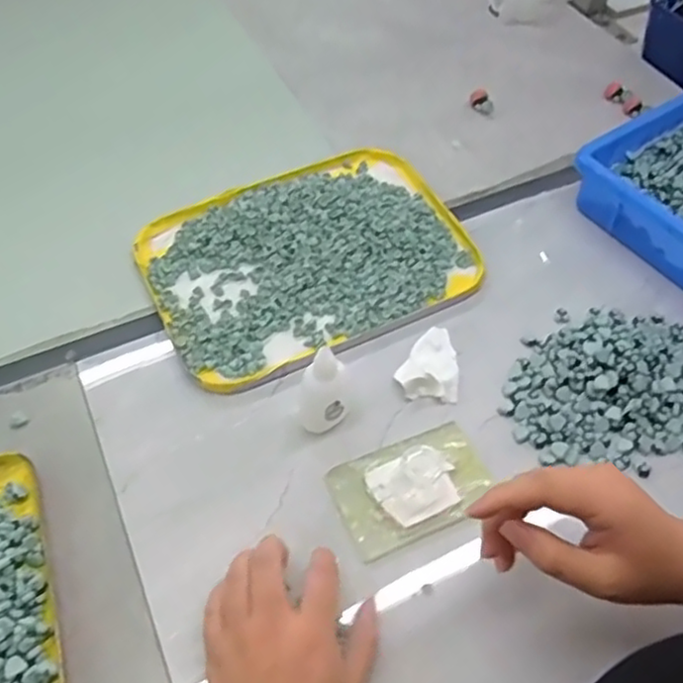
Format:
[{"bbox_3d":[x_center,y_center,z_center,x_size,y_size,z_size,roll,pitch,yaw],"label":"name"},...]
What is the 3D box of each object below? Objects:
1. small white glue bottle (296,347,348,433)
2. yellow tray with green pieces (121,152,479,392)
[{"bbox_3d":[-0.014,0.031,0.468,0.036,0.078,0.035,0,55,0],"label":"small white glue bottle"},{"bbox_3d":[-0.029,-0.080,0.584,0.274,0.020,0.204,-24,58,-16],"label":"yellow tray with green pieces"}]

